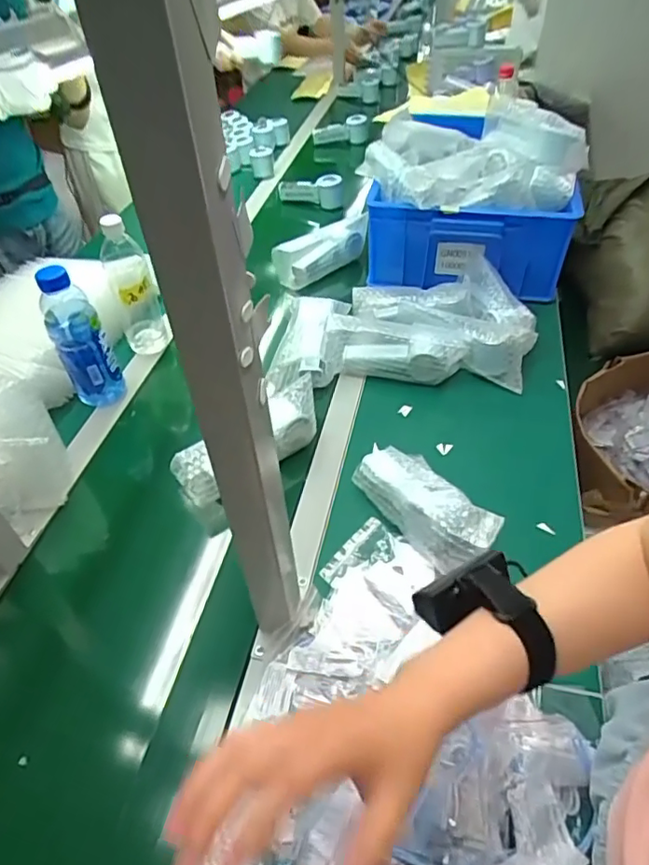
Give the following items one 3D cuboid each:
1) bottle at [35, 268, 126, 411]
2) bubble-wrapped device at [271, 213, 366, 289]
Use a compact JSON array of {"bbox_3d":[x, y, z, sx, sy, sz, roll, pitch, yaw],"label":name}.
[{"bbox_3d":[-0.349,-0.135,0.804,0.070,0.212,0.067,-24,50,-20],"label":"bottle"},{"bbox_3d":[-0.007,-0.356,1.092,0.198,0.090,0.071,-24,50,-20],"label":"bubble-wrapped device"}]

